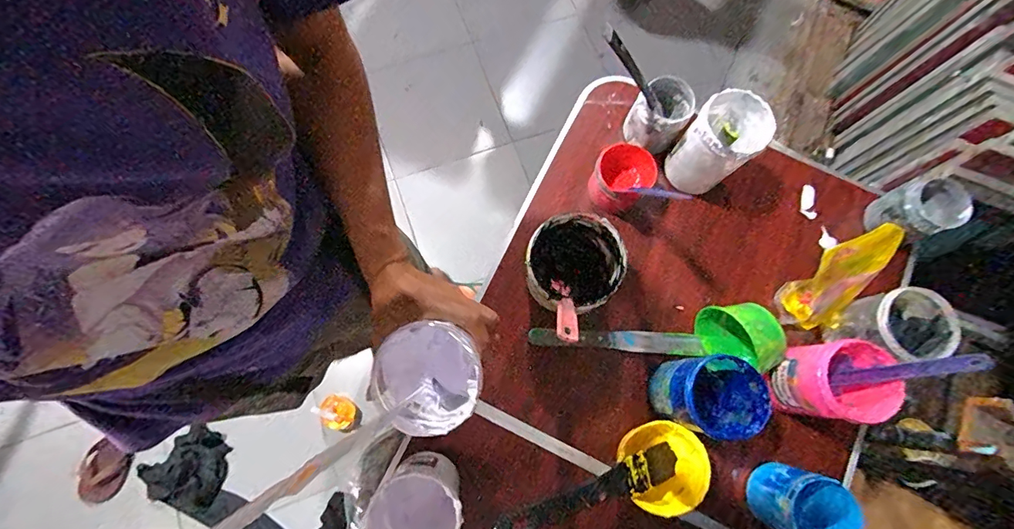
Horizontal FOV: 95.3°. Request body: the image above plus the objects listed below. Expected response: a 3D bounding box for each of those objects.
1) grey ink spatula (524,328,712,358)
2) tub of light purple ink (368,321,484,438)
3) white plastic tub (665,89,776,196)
[{"bbox_3d":[0.160,0.115,0.697,0.252,0.018,0.031,1,76,13],"label":"grey ink spatula"},{"bbox_3d":[-0.074,0.111,0.453,0.090,0.109,0.092,0,76,-2],"label":"tub of light purple ink"},{"bbox_3d":[0.307,-0.176,0.678,0.099,0.132,0.090,0,76,-2],"label":"white plastic tub"}]

